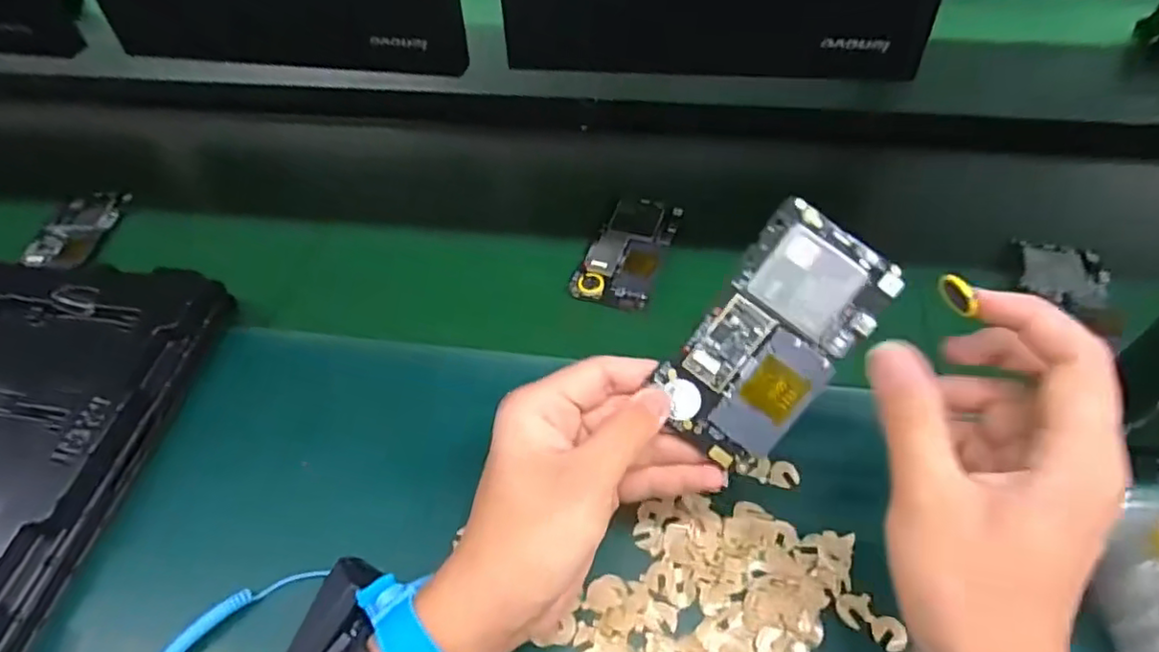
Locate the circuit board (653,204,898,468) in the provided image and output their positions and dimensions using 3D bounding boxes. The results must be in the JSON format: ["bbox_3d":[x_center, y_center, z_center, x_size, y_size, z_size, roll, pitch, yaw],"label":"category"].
[{"bbox_3d":[0.092,0.006,0.302,0.065,0.007,0.123,37,96,11],"label":"circuit board"}]

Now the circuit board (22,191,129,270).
[{"bbox_3d":[-0.469,-0.090,0.578,0.062,0.014,0.101,-2,51,2],"label":"circuit board"}]

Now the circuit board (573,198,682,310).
[{"bbox_3d":[0.043,-0.066,0.526,0.059,0.011,0.128,15,53,15],"label":"circuit board"}]

